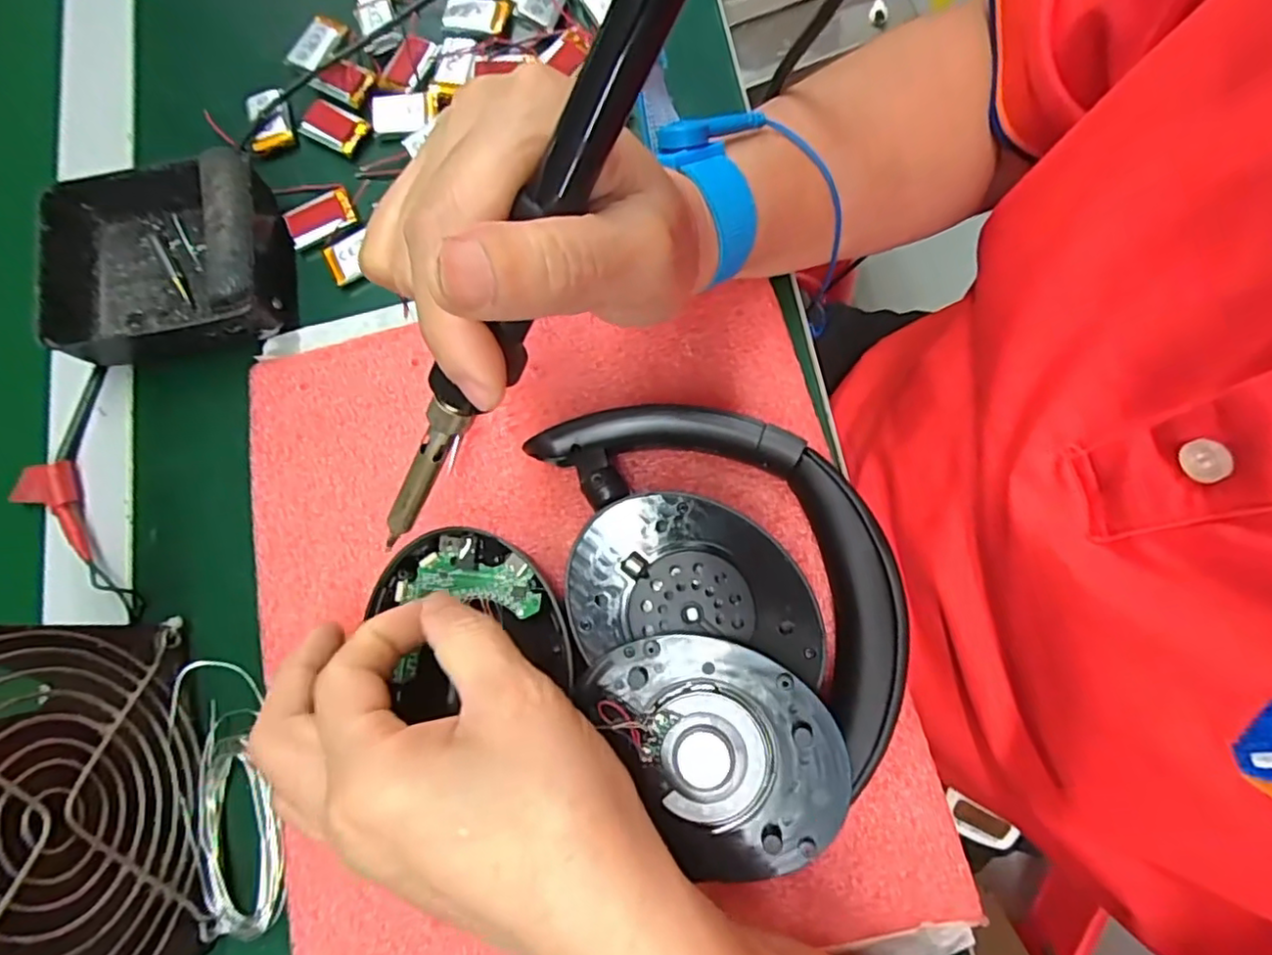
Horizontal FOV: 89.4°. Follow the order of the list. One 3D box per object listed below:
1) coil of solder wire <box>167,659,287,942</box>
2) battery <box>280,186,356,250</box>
[{"bbox_3d":[-0.150,0.116,0.237,0.033,0.008,0.098,-18,77,3],"label":"coil of solder wire"},{"bbox_3d":[-0.146,-0.121,0.297,0.032,0.006,0.023,-24,77,1],"label":"battery"}]

